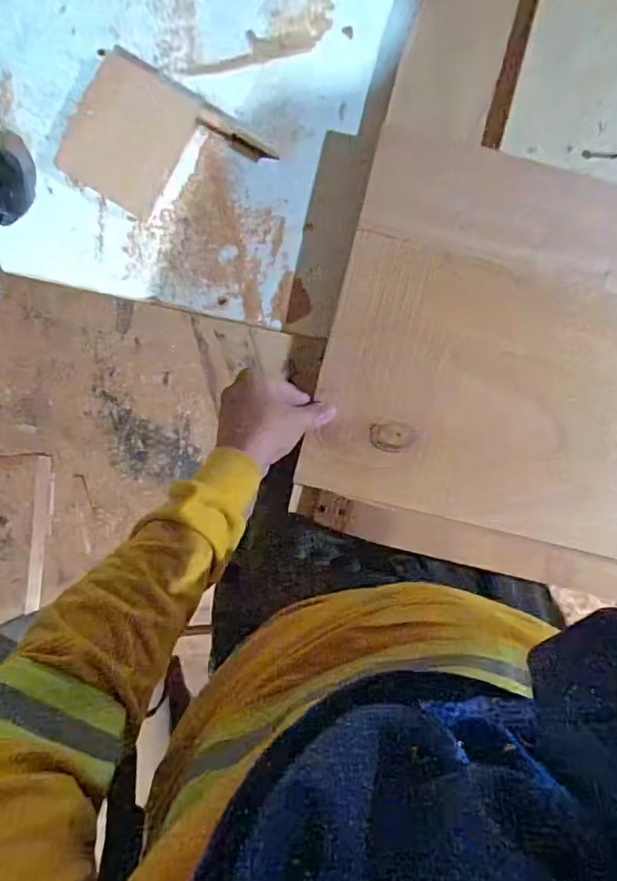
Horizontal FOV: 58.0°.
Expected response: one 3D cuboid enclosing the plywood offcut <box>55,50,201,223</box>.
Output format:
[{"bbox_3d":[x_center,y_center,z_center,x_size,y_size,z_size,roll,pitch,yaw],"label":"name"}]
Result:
[{"bbox_3d":[-0.174,-0.292,0.536,0.103,0.011,0.119,32,97,-1],"label":"plywood offcut"}]

